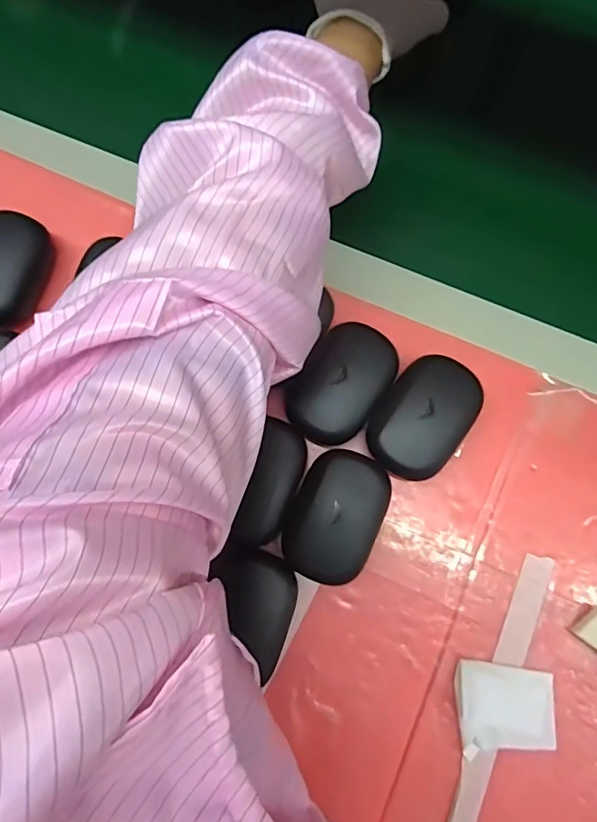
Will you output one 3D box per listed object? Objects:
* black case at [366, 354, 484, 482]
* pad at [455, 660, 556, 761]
[{"bbox_3d":[0.085,0.005,0.355,0.059,0.035,0.082,35,82,8],"label":"black case"},{"bbox_3d":[0.134,0.193,0.332,0.064,0.007,0.054,3,79,2],"label":"pad"}]

